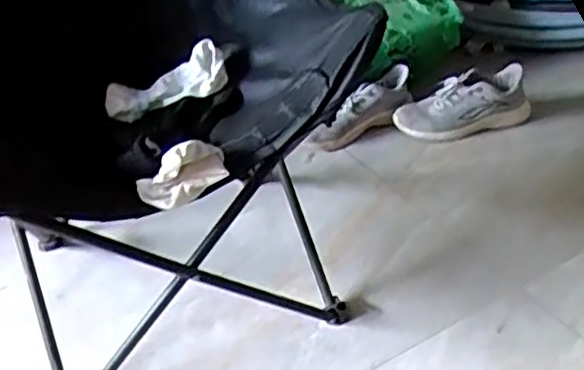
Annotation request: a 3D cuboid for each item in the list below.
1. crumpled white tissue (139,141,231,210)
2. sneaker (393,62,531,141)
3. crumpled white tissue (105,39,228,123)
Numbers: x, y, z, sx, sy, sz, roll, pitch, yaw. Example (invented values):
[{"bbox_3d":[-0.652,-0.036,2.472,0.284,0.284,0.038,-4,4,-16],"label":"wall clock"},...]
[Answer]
[{"bbox_3d":[-0.122,-0.015,0.756,0.102,0.047,0.047,-25,46,-21],"label":"crumpled white tissue"},{"bbox_3d":[0.358,-0.161,1.417,0.287,0.082,0.125,-16,38,2],"label":"sneaker"},{"bbox_3d":[-0.176,-0.139,0.938,0.171,0.051,0.055,-24,40,-5],"label":"crumpled white tissue"}]

